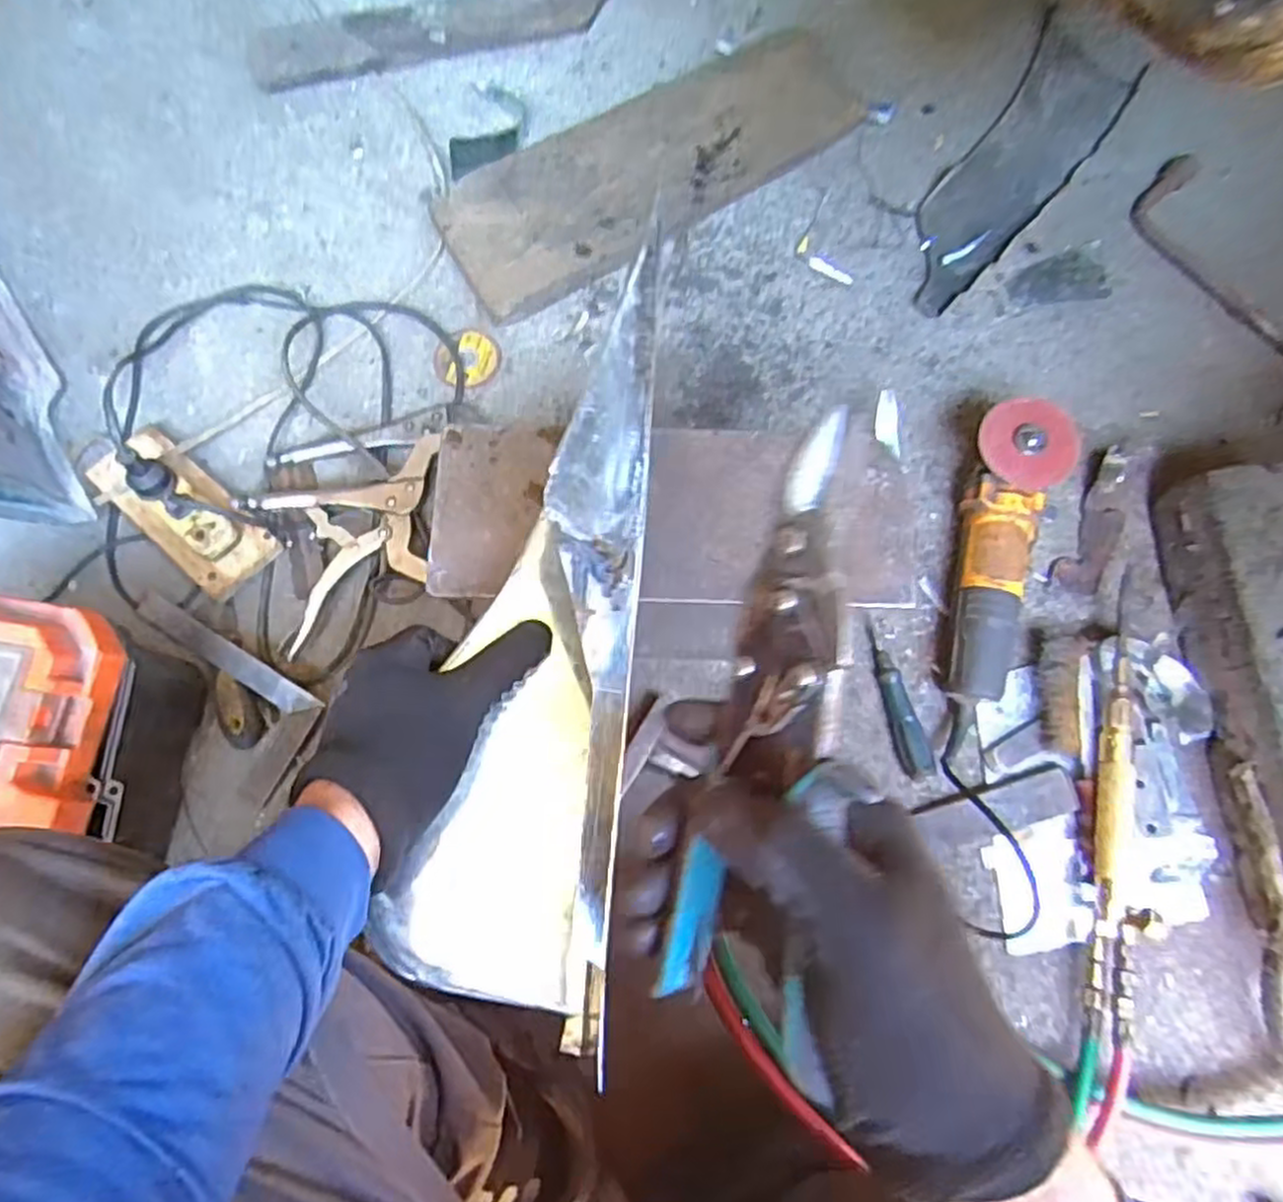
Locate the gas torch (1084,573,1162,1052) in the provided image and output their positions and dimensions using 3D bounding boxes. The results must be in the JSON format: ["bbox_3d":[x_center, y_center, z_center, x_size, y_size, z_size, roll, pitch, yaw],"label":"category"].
[{"bbox_3d":[0.436,0.185,0.695,0.043,0.062,0.405,10,76,2],"label":"gas torch"}]

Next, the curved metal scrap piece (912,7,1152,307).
[{"bbox_3d":[0.430,-0.500,0.865,0.123,0.014,0.436,34,78,8],"label":"curved metal scrap piece"}]

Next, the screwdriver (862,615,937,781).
[{"bbox_3d":[0.240,0.088,0.714,0.024,0.025,0.154,-12,76,-3],"label":"screwdriver"}]

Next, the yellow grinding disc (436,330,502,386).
[{"bbox_3d":[-0.185,-0.260,0.810,0.067,0.008,0.068,0,75,0],"label":"yellow grinding disc"}]

